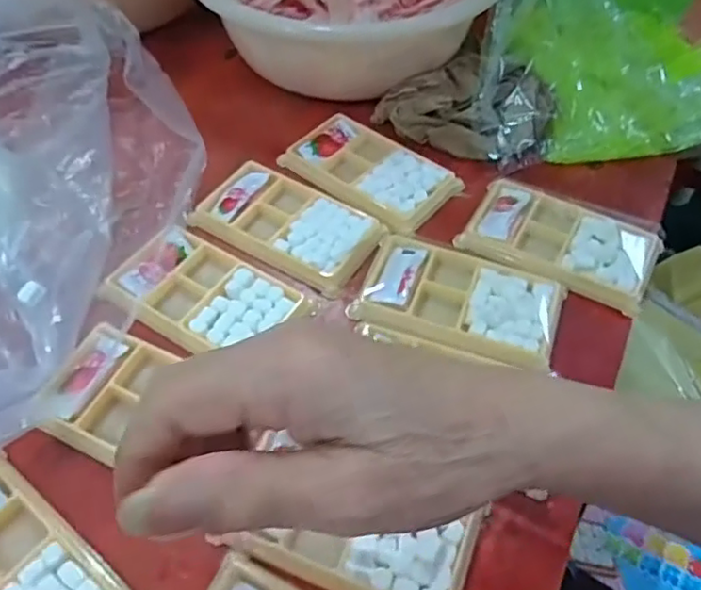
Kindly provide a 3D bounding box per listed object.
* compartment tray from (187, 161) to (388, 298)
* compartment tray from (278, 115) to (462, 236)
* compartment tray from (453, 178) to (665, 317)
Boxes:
[{"bbox_3d":[-0.047,-0.055,0.472,0.134,0.014,0.077,28,57,19],"label":"compartment tray"},{"bbox_3d":[0.014,-0.102,0.508,0.131,0.017,0.076,34,59,22],"label":"compartment tray"},{"bbox_3d":[0.159,-0.043,0.463,0.134,0.014,0.079,23,56,16],"label":"compartment tray"}]

